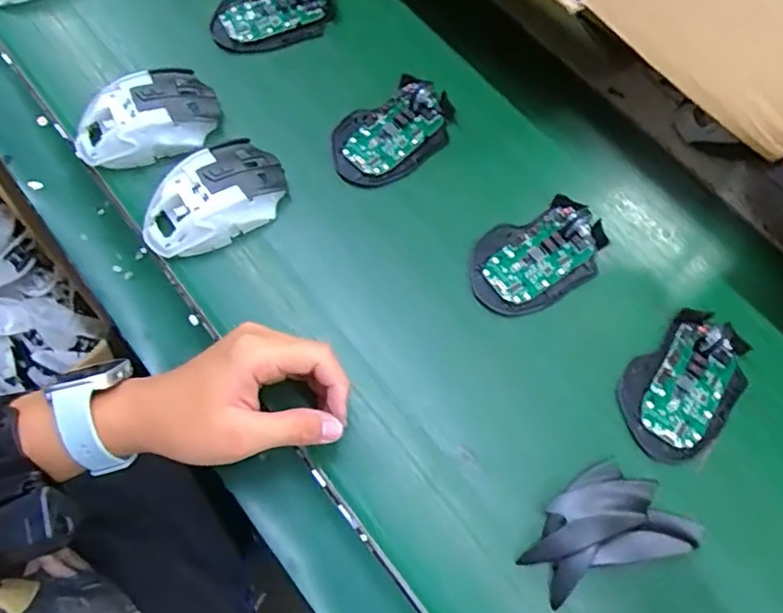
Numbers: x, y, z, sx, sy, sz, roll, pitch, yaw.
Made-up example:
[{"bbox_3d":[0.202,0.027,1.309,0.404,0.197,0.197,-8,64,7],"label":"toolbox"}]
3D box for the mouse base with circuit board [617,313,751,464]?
[{"bbox_3d":[0.212,0.055,0.419,0.070,0.016,0.109,42,73,14],"label":"mouse base with circuit board"}]

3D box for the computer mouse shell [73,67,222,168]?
[{"bbox_3d":[-0.195,-0.149,0.467,0.112,0.033,0.061,-30,72,-13],"label":"computer mouse shell"}]

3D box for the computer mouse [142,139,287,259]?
[{"bbox_3d":[-0.136,-0.081,0.450,0.110,0.043,0.061,-34,73,-14],"label":"computer mouse"}]

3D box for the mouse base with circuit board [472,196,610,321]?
[{"bbox_3d":[0.114,-0.041,0.455,0.113,0.020,0.072,-34,73,-14],"label":"mouse base with circuit board"}]

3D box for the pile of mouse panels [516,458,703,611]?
[{"bbox_3d":[0.140,0.141,0.381,0.111,0.023,0.065,-19,70,-9],"label":"pile of mouse panels"}]

